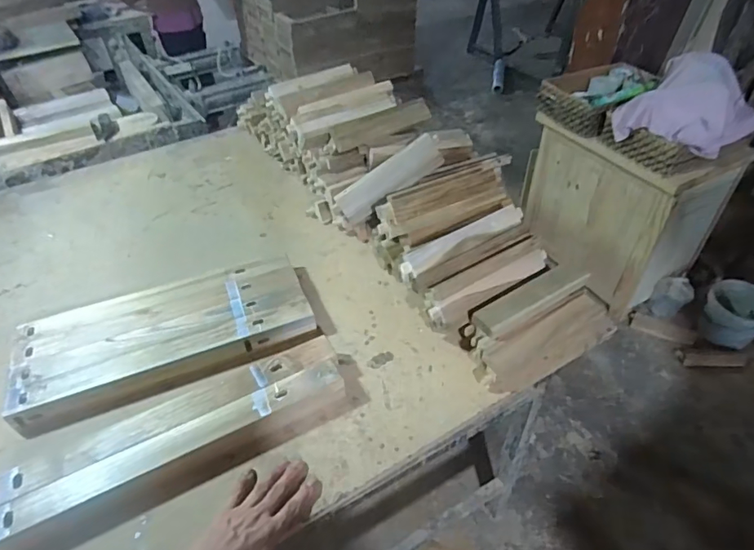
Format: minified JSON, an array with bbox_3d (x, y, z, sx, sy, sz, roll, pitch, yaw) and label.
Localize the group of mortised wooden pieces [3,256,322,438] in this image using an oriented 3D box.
[{"bbox_3d":[-0.336,0.094,0.793,0.450,0.049,0.206,-16,46,-14],"label":"group of mortised wooden pieces"}]

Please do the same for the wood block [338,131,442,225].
[{"bbox_3d":[0.024,-0.179,0.918,0.213,0.059,0.050,-35,49,0],"label":"wood block"}]

